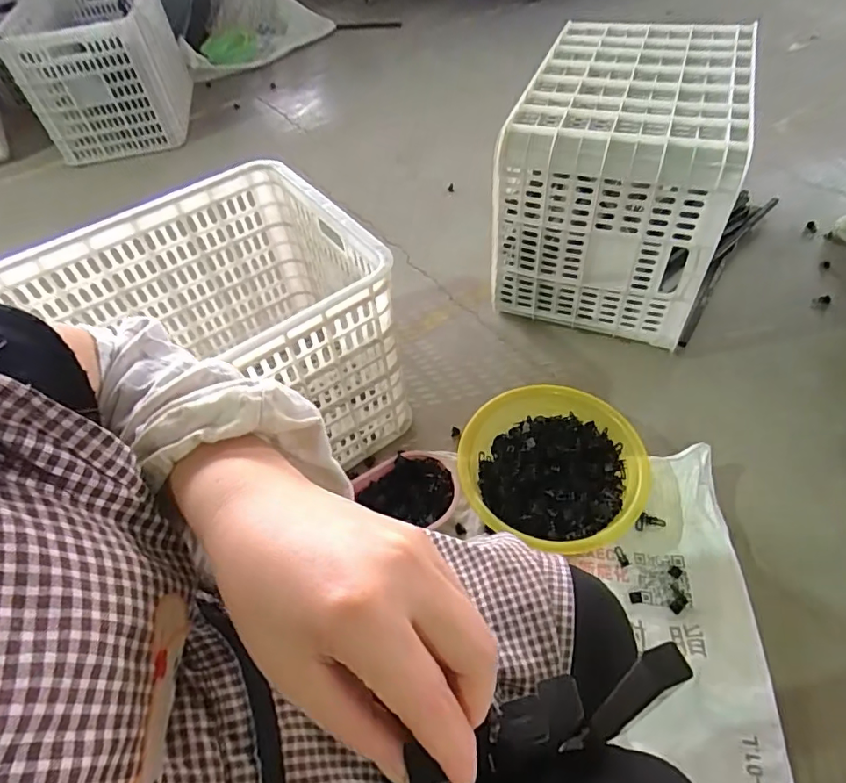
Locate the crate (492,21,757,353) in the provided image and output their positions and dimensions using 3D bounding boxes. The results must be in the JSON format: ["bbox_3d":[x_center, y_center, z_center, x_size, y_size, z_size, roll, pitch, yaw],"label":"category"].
[{"bbox_3d":[0.414,-0.461,1.140,0.390,0.419,0.583,14,55,16],"label":"crate"}]

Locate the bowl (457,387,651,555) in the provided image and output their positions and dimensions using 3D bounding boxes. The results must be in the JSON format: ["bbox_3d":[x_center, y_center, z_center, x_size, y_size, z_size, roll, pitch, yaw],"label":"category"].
[{"bbox_3d":[0.218,0.128,0.889,0.289,0.096,0.275,-3,52,4],"label":"bowl"}]

